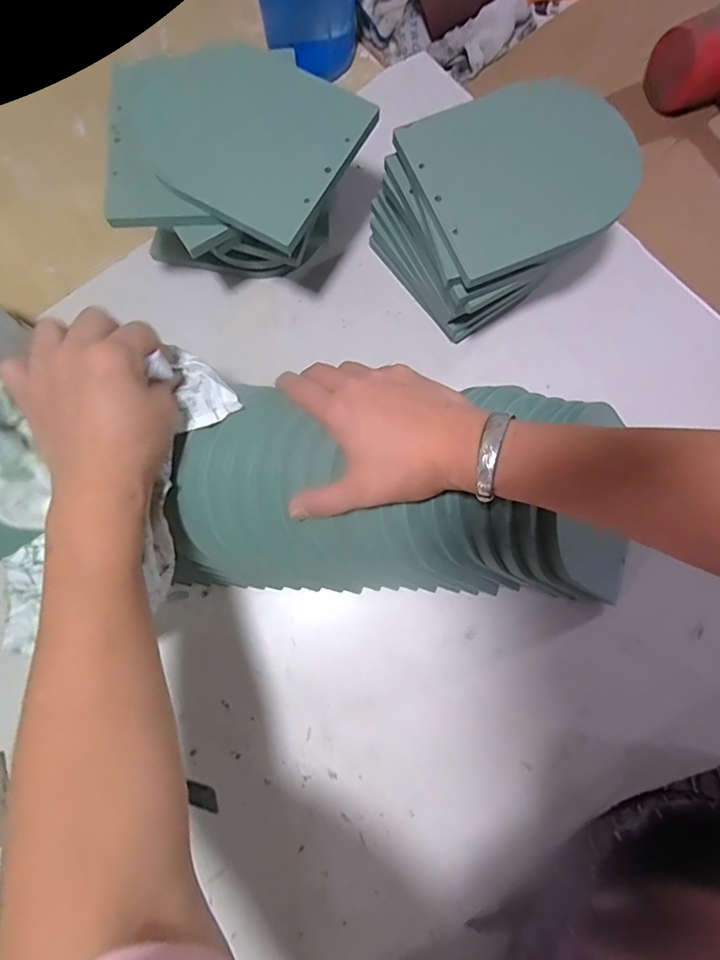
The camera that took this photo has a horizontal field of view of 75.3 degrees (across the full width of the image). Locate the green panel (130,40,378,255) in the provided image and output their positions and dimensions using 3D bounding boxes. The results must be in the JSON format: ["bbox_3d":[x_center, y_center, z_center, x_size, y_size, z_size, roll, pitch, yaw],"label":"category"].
[{"bbox_3d":[-0.099,-0.294,0.387,0.202,0.016,0.151,34,82,6],"label":"green panel"}]

